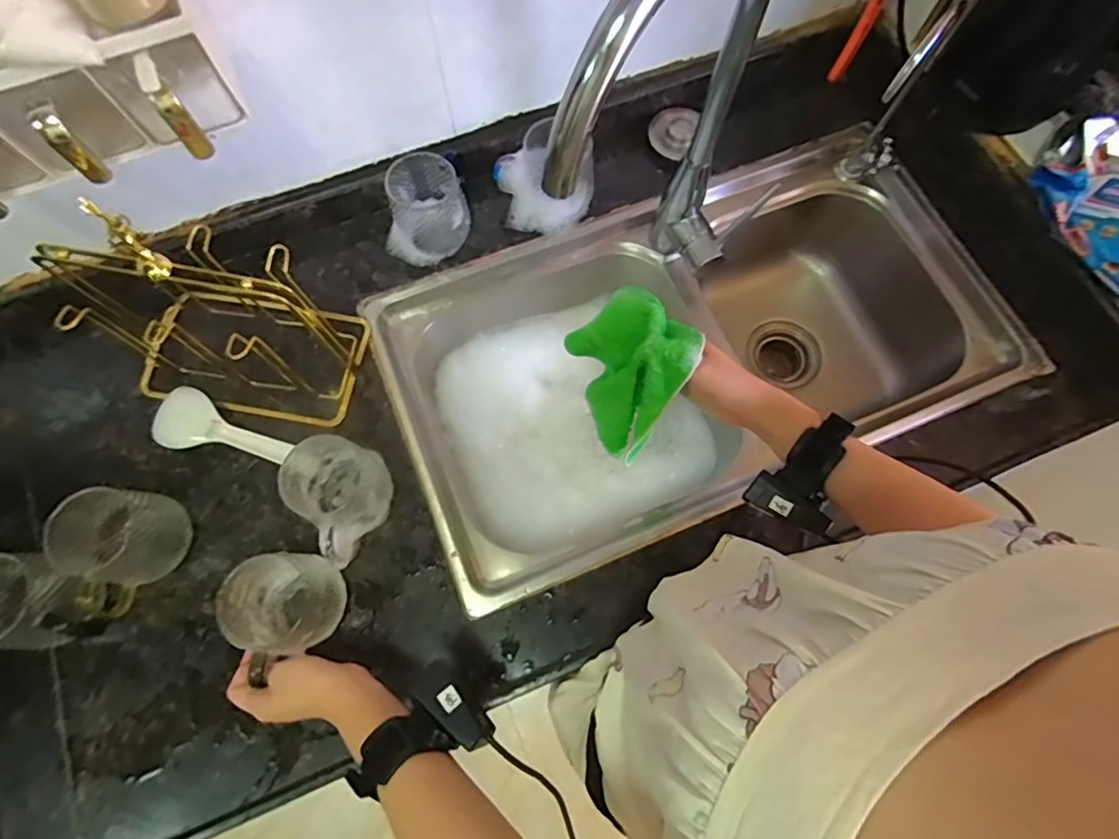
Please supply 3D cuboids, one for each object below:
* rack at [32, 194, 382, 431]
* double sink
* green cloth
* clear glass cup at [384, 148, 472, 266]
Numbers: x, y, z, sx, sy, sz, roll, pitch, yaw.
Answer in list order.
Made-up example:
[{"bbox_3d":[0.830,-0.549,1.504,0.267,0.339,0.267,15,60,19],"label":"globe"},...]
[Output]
[{"bbox_3d":[-0.351,-0.104,0.554,0.252,0.199,0.140,8,71,2],"label":"rack"},{"bbox_3d":[0.167,-0.076,0.767,0.728,0.204,0.395,-22,73,-8],"label":"double sink"},{"bbox_3d":[0.068,-0.051,0.561,0.086,0.183,0.125,-40,76,-13],"label":"green cloth"},{"bbox_3d":[-0.162,-0.249,0.674,0.100,0.086,0.091,0,71,0],"label":"clear glass cup"}]

